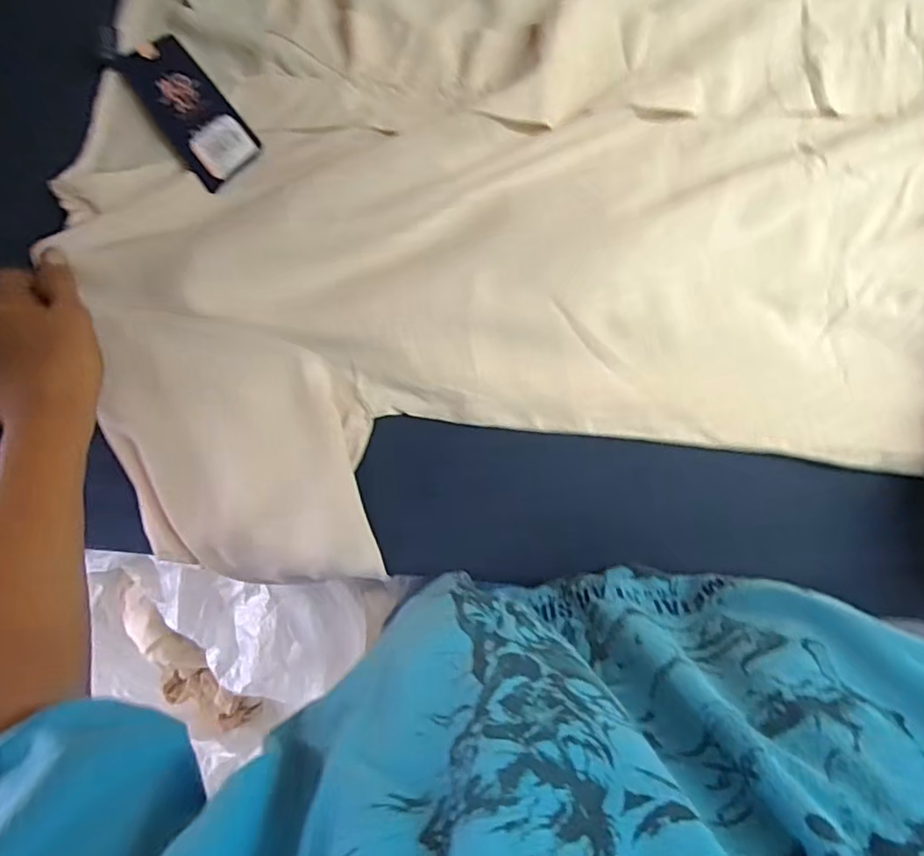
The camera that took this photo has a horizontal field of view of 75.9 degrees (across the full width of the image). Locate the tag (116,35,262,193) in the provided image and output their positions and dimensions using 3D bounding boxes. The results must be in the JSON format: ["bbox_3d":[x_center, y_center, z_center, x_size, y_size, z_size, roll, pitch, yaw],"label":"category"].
[{"bbox_3d":[-0.191,-0.223,0.414,0.047,0.009,0.115,-38,83,-9],"label":"tag"}]

